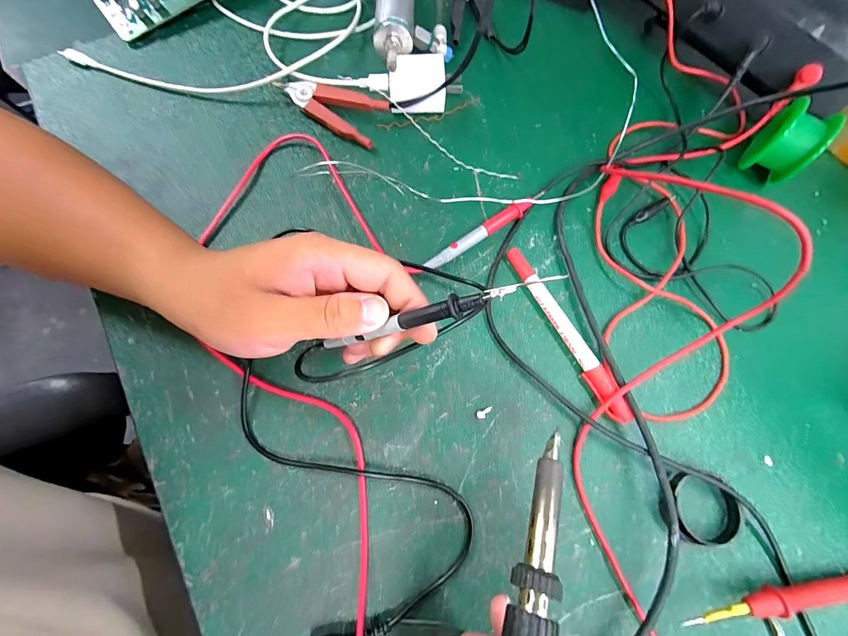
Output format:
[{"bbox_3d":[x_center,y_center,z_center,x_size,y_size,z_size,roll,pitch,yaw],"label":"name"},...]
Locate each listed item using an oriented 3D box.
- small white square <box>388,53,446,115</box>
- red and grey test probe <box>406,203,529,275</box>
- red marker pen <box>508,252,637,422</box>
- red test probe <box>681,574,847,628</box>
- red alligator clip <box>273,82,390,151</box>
[{"bbox_3d":[-0.006,-0.196,0.308,0.045,0.024,0.042,-2,73,-1],"label":"small white square"},{"bbox_3d":[0.035,-0.059,0.275,0.107,0.009,0.012,-31,76,-9],"label":"red and grey test probe"},{"bbox_3d":[0.099,0.008,0.255,0.012,0.013,0.137,-26,76,-8],"label":"red marker pen"},{"bbox_3d":[0.222,0.159,0.210,0.156,0.016,0.013,-3,73,-2],"label":"red test probe"},{"bbox_3d":[-0.081,-0.179,0.306,0.096,0.016,0.038,24,75,6],"label":"red alligator clip"}]

